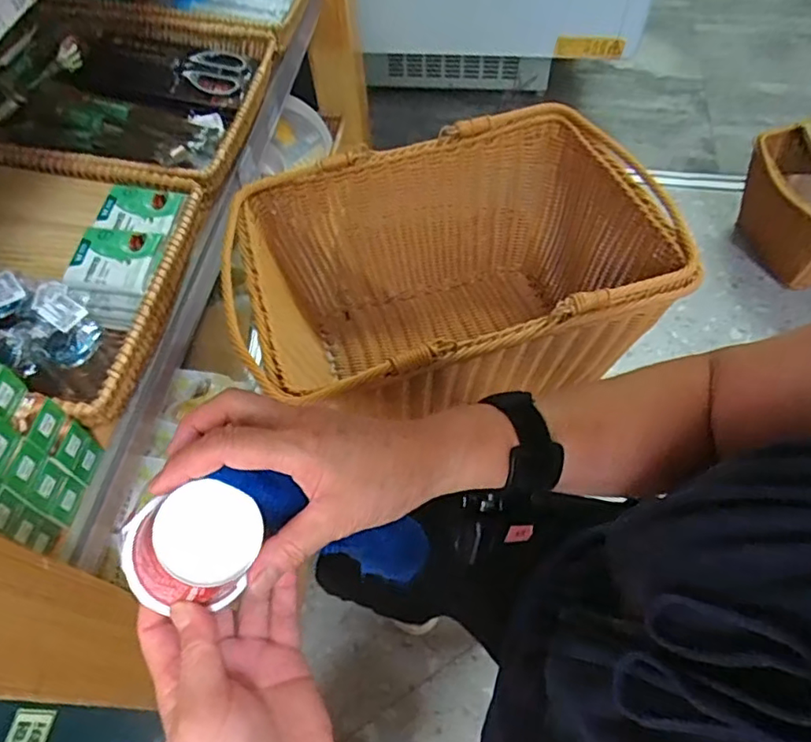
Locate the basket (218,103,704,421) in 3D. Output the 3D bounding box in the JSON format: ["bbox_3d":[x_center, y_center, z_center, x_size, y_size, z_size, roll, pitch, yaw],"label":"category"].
[{"bbox_3d":[0.044,-0.095,0.730,0.461,0.276,0.337,-17,59,-8],"label":"basket"}]

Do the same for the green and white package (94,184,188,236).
[{"bbox_3d":[-0.323,-0.200,0.711,0.092,0.007,0.073,5,58,6],"label":"green and white package"}]

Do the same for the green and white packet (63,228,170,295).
[{"bbox_3d":[-0.334,-0.132,0.663,0.087,0.007,0.088,1,58,4],"label":"green and white packet"}]

